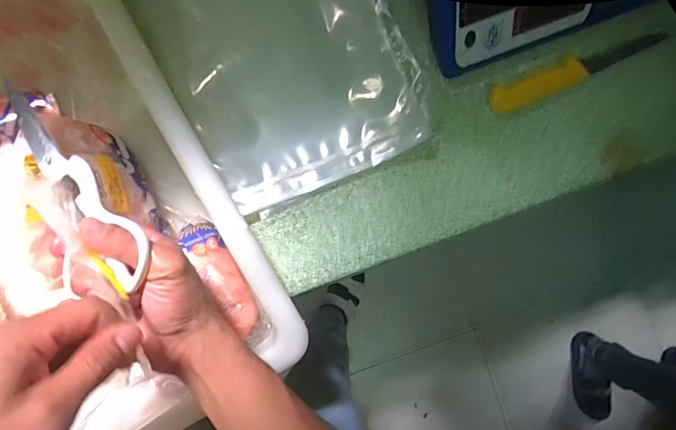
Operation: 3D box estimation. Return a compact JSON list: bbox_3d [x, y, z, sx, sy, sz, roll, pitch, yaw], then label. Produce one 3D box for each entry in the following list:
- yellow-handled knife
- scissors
[{"bbox_3d":[0.302,-0.183,0.523,0.235,0.018,0.035,-22,90,-6],"label":"yellow-handled knife"},{"bbox_3d":[-0.212,-0.017,0.310,0.067,0.015,0.186,-38,80,-5],"label":"scissors"}]

